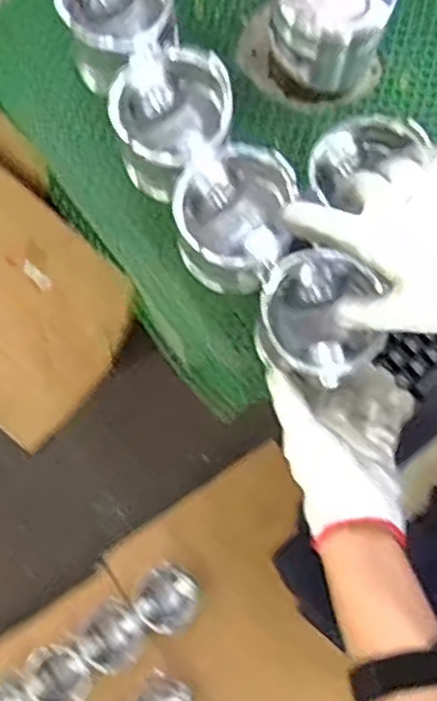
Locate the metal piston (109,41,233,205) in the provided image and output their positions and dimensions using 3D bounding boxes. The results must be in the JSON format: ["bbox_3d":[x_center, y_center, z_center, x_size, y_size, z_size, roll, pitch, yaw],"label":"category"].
[{"bbox_3d":[-0.035,-0.179,0.568,0.088,0.084,0.092,0,80,-1],"label":"metal piston"}]

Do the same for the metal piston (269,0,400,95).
[{"bbox_3d":[0.087,-0.261,0.565,0.091,0.118,0.081,20,80,3],"label":"metal piston"}]

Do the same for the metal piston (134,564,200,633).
[{"bbox_3d":[-0.081,0.391,1.144,0.094,0.068,0.086,0,80,-1],"label":"metal piston"}]

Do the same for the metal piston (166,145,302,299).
[{"bbox_3d":[0.013,-0.099,0.559,0.089,0.078,0.090,6,80,0],"label":"metal piston"}]

